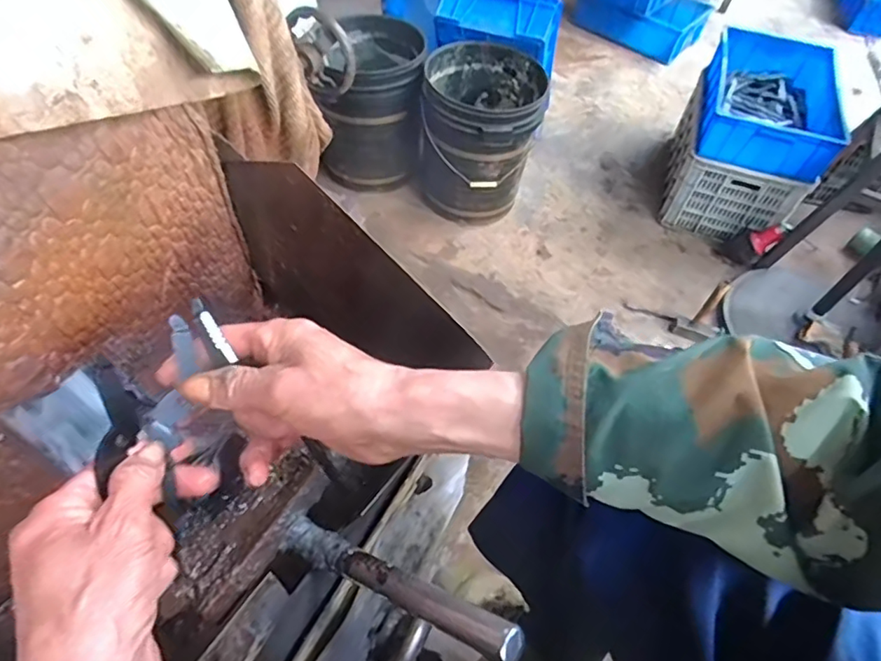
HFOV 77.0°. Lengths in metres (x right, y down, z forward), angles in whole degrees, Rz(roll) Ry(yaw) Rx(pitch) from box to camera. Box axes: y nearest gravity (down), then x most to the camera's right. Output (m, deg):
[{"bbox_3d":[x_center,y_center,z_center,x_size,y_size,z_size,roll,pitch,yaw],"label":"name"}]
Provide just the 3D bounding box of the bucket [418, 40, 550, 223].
[{"bbox_3d":[0.115,-0.595,1.744,0.348,0.418,0.373,8,54,0],"label":"bucket"}]

